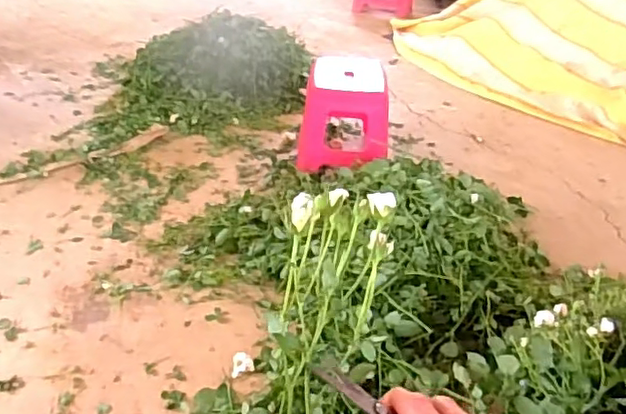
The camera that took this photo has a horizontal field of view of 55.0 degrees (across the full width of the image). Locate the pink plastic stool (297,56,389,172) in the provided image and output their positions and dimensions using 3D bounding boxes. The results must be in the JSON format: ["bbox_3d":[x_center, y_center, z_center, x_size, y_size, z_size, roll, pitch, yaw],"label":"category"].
[{"bbox_3d":[0.086,-0.261,1.737,0.244,0.234,0.276,2,33,-4],"label":"pink plastic stool"}]

